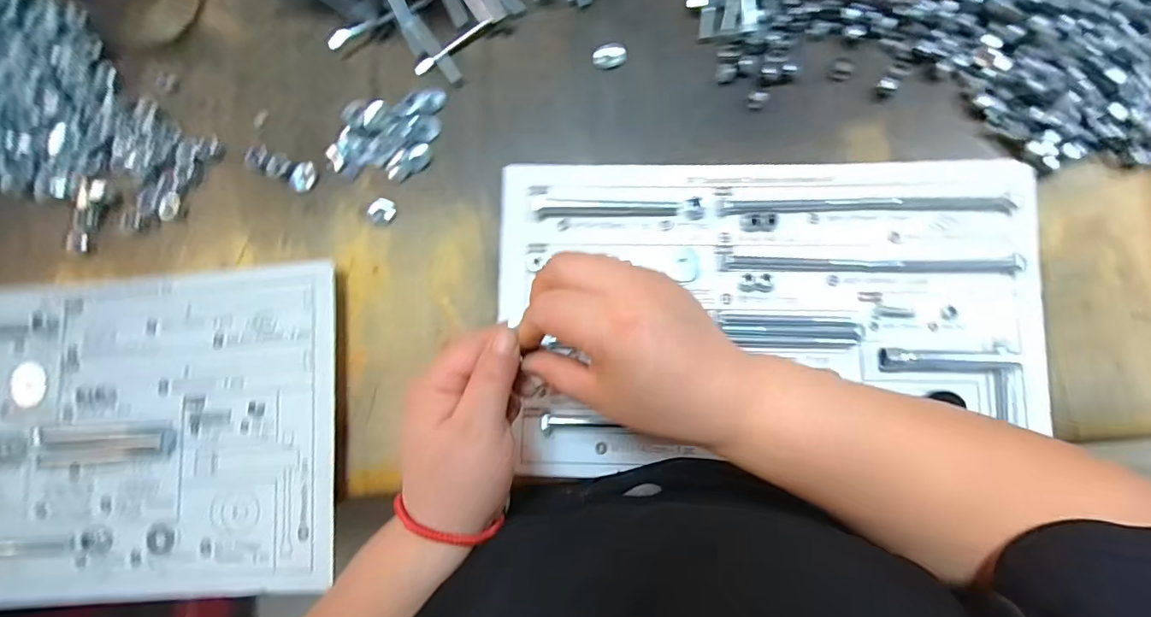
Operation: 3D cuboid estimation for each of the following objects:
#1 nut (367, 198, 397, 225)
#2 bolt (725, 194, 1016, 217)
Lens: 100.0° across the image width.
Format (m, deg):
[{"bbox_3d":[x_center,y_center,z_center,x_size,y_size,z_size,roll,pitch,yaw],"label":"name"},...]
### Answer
[{"bbox_3d":[-0.159,-0.080,0.395,0.025,0.005,0.021,44,86,6],"label":"nut"},{"bbox_3d":[0.215,-0.078,0.363,0.208,0.016,0.012,1,83,2],"label":"bolt"}]

